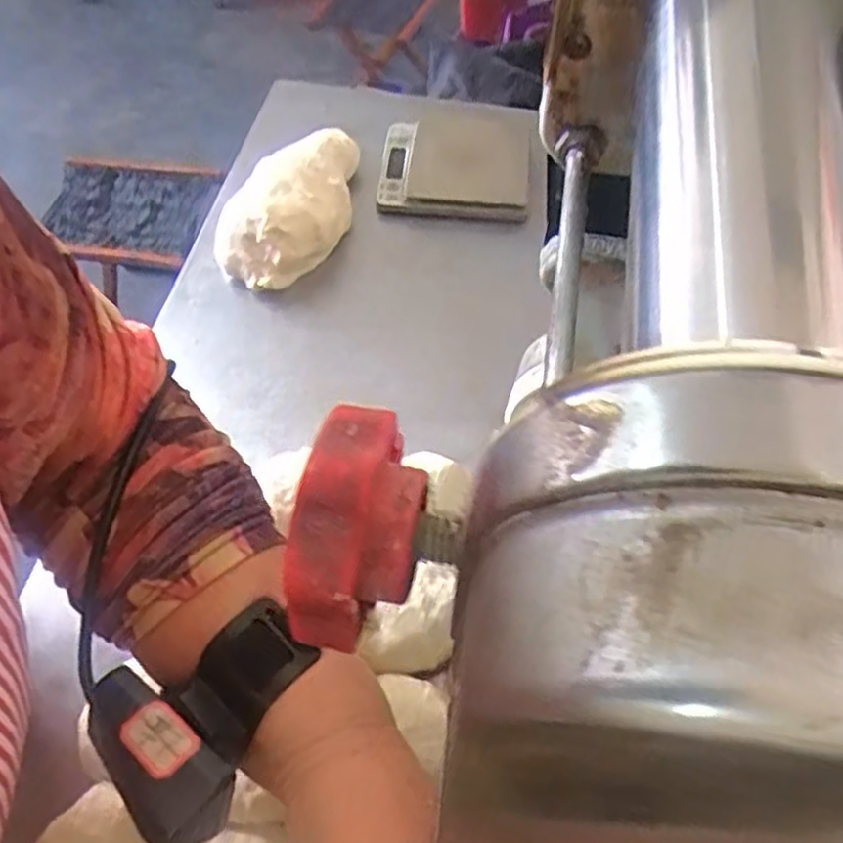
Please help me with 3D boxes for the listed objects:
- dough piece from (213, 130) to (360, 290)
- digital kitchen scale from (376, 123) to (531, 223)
[{"bbox_3d":[-0.100,-0.184,0.594,0.091,0.046,0.171,17,60,10],"label":"dough piece"},{"bbox_3d":[0.030,-0.221,0.642,0.122,0.022,0.113,5,59,3],"label":"digital kitchen scale"}]

